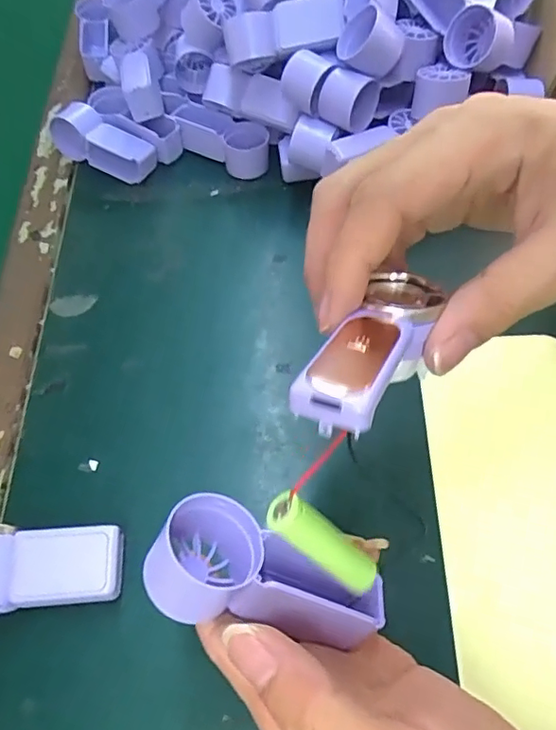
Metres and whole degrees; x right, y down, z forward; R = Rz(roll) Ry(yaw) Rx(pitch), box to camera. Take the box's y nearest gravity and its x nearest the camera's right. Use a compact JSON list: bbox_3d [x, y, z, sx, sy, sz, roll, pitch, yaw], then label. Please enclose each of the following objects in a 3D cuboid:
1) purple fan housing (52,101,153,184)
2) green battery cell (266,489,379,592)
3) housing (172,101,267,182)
[{"bbox_3d":[-0.152,-0.194,0.483,0.092,0.037,0.035,26,64,14],"label":"purple fan housing"},{"bbox_3d":[0.016,0.064,0.195,0.050,0.014,0.014,45,64,-20],"label":"green battery cell"},{"bbox_3d":[-0.051,-0.196,0.484,0.094,0.033,0.035,26,64,14],"label":"housing"}]

